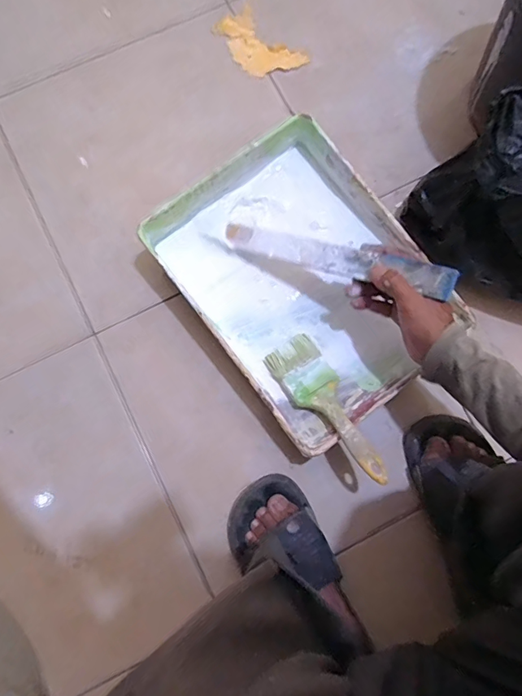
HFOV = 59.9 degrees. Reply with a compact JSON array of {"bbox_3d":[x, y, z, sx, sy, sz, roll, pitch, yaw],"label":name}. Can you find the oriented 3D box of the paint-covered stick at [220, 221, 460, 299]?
[{"bbox_3d":[0.076,-0.111,0.538,0.301,0.017,0.034,20,78,32],"label":"paint-covered stick"}]

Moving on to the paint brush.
[{"bbox_3d":[0.084,0.071,0.543,0.063,0.014,0.198,-33,68,-7],"label":"paint brush"}]

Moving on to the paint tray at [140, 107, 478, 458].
[{"bbox_3d":[0.057,-0.083,0.594,0.268,0.086,0.351,-36,82,-7],"label":"paint tray"}]

